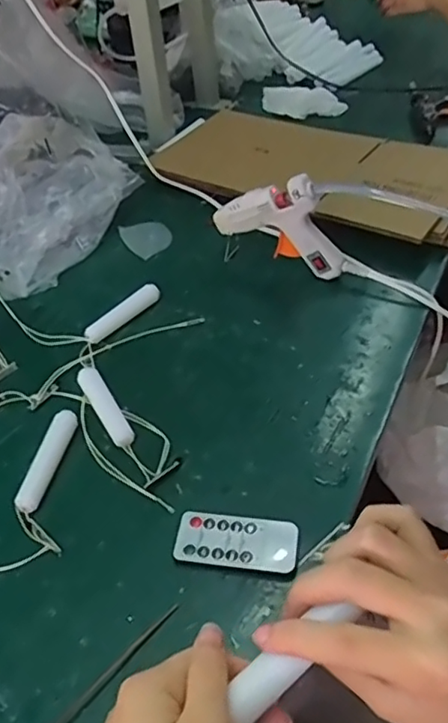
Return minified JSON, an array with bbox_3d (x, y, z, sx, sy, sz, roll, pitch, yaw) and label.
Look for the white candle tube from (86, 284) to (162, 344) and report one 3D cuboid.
[{"bbox_3d":[-0.101,-0.049,0.590,0.020,0.015,0.088,32,57,31],"label":"white candle tube"}]

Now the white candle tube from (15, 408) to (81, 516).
[{"bbox_3d":[-0.140,0.078,0.469,0.019,0.017,0.089,7,47,13],"label":"white candle tube"}]

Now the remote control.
[{"bbox_3d":[0.009,0.125,0.411,0.083,0.006,0.039,5,47,10],"label":"remote control"}]

